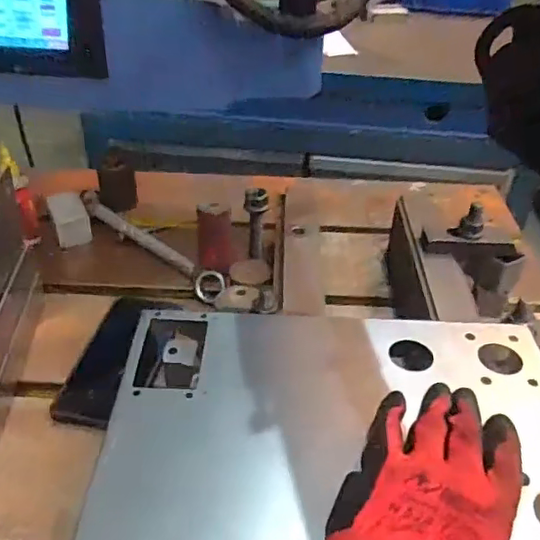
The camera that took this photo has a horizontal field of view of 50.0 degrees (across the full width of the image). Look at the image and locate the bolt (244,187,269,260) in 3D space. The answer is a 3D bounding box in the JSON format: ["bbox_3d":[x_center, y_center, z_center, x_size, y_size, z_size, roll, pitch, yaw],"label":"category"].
[{"bbox_3d":[-0.015,-0.047,0.611,0.024,0.084,0.020,3,37,0],"label":"bolt"}]

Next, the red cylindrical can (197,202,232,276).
[{"bbox_3d":[-0.063,-0.037,0.663,0.039,0.080,0.037,-1,8,-5],"label":"red cylindrical can"}]

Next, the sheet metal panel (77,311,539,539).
[{"bbox_3d":[0.051,0.097,0.377,0.300,0.009,0.199,2,37,-1],"label":"sheet metal panel"}]

